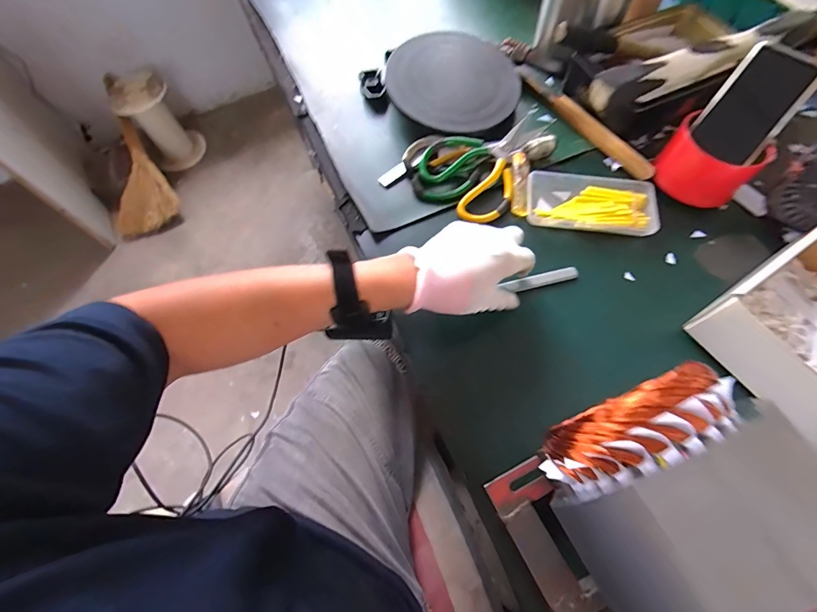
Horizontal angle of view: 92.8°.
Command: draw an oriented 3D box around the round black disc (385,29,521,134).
[{"bbox_3d":[0.068,-0.338,0.580,0.184,0.038,0.184,-1,65,3],"label":"round black disc"}]

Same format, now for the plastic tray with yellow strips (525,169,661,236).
[{"bbox_3d":[0.234,-0.135,0.501,0.155,0.015,0.091,6,65,6],"label":"plastic tray with yellow strips"}]

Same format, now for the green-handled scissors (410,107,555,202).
[{"bbox_3d":[0.102,-0.222,0.530,0.228,0.017,0.073,-37,68,-13],"label":"green-handled scissors"}]

